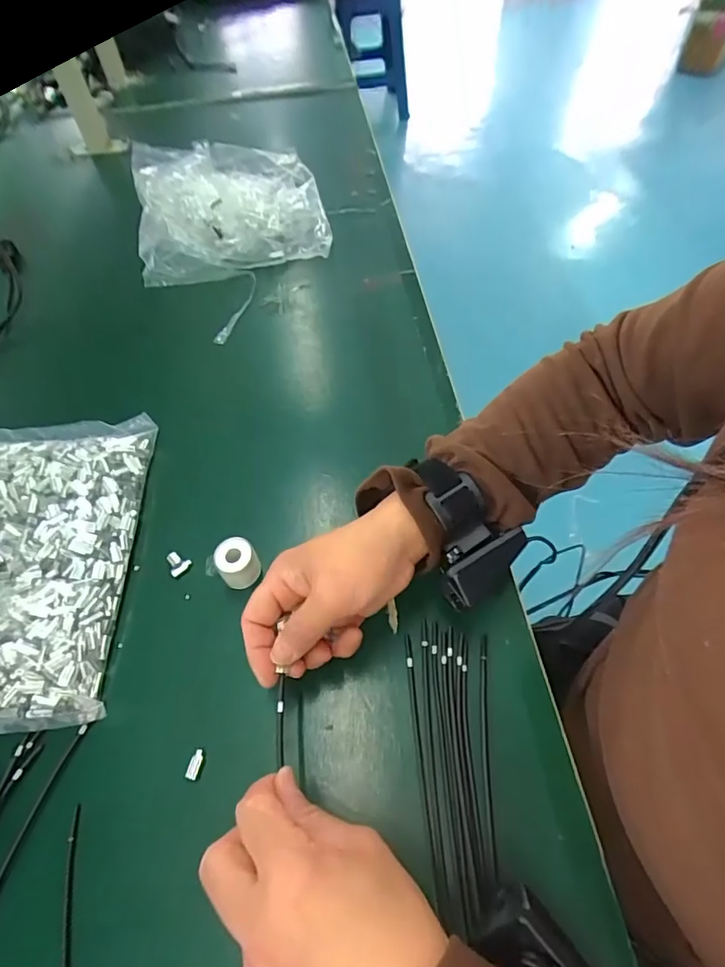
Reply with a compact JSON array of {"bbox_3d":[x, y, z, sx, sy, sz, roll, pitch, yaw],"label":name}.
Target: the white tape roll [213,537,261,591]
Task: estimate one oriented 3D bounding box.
[{"bbox_3d":[-0.095,0.062,0.383,0.030,0.038,0.026,-19,58,-9],"label":"white tape roll"}]

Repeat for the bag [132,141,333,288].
[{"bbox_3d":[-0.171,-0.356,0.638,0.229,0.067,0.236,-12,58,-4],"label":"bag"}]

